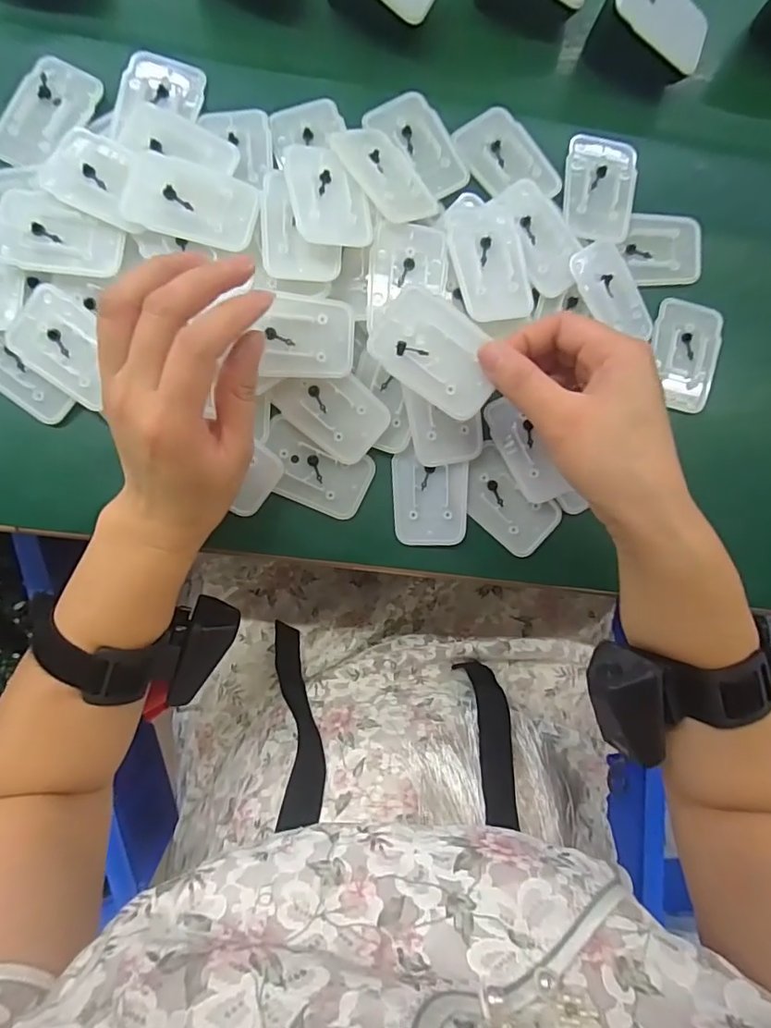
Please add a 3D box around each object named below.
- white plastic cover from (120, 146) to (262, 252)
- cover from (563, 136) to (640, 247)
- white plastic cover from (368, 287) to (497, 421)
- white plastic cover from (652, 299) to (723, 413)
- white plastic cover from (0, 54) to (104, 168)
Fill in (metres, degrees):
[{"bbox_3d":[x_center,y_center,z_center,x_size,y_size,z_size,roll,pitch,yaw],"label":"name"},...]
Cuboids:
[{"bbox_3d":[-0.107,-0.171,0.287,0.070,0.013,0.044,16,86,-4],"label":"white plastic cover"},{"bbox_3d":[0.137,-0.208,0.331,0.046,0.006,0.072,5,87,-5],"label":"cover"},{"bbox_3d":[0.027,-0.084,0.271,0.068,0.004,0.045,38,110,0],"label":"white plastic cover"},{"bbox_3d":[0.193,-0.102,0.335,0.044,0.008,0.065,13,86,-4],"label":"white plastic cover"},{"bbox_3d":[-0.196,-0.233,0.302,0.043,0.008,0.067,25,85,-3],"label":"white plastic cover"}]

